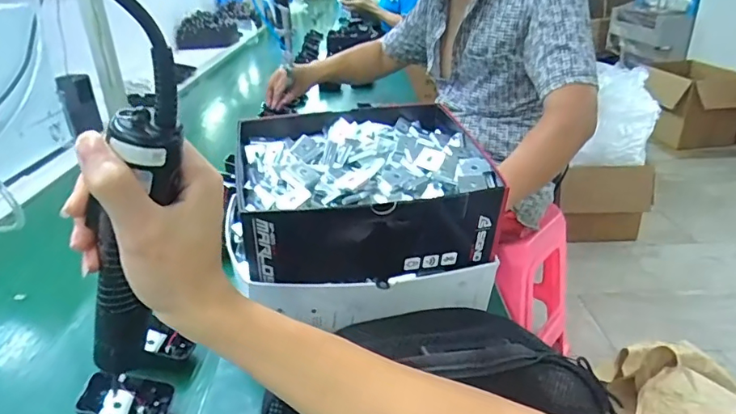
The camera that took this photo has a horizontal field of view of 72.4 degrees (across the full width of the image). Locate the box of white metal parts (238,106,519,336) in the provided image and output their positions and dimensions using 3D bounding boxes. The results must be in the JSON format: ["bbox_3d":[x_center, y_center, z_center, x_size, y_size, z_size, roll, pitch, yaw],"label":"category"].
[{"bbox_3d":[-0.008,-0.004,0.528,0.230,0.139,0.200,-7,29,-11],"label":"box of white metal parts"}]

